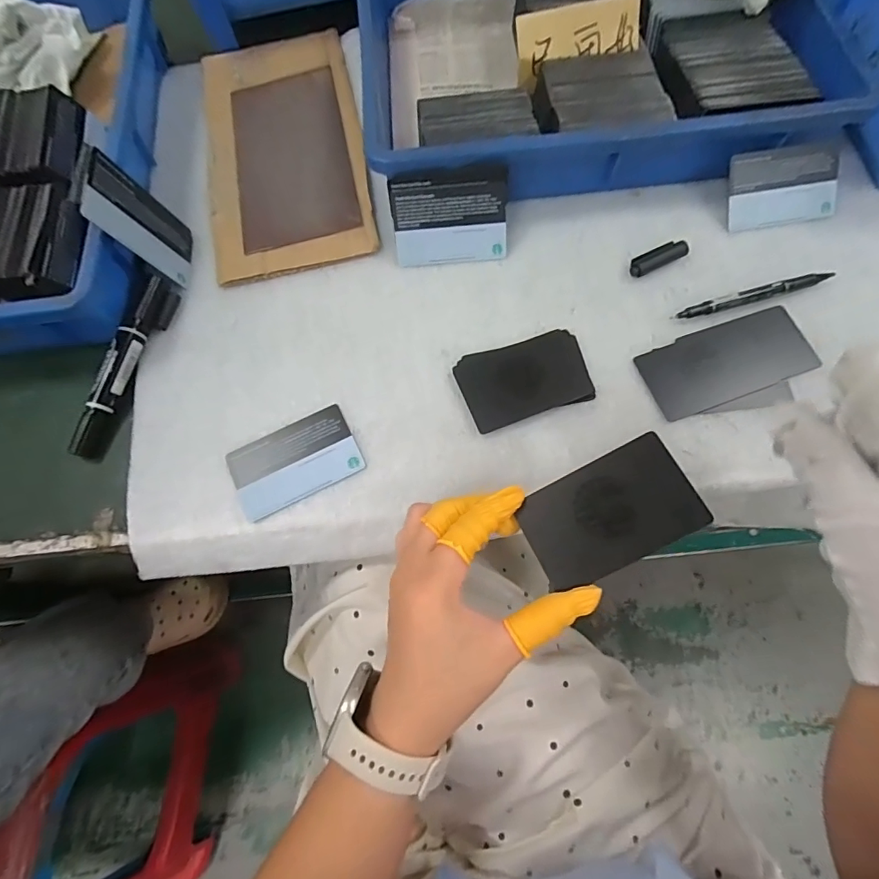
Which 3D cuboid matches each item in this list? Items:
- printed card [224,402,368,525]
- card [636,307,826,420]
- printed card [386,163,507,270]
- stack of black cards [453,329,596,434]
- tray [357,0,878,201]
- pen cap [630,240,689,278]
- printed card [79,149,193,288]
[{"bbox_3d":[-0.099,0.015,0.335,0.085,0.004,0.054,-27,73,-6],"label":"printed card"},{"bbox_3d":[0.205,-0.056,0.347,0.117,0.006,0.055,-19,72,-4],"label":"card"},{"bbox_3d":[0.008,-0.169,0.373,0.086,0.064,0.004,-5,30,0],"label":"printed card"},{"bbox_3d":[0.061,-0.044,0.347,0.089,0.005,0.058,-18,72,-4],"label":"stack of black cards"},{"bbox_3d":[0.125,-0.322,0.409,0.374,0.063,0.256,-7,72,0],"label":"tray"},{"bbox_3d":[0.168,-0.139,0.374,0.046,0.011,0.016,-25,73,-6],"label":"pen cap"},{"bbox_3d":[-0.222,-0.163,0.365,0.004,0.086,0.063,-13,69,16],"label":"printed card"}]

